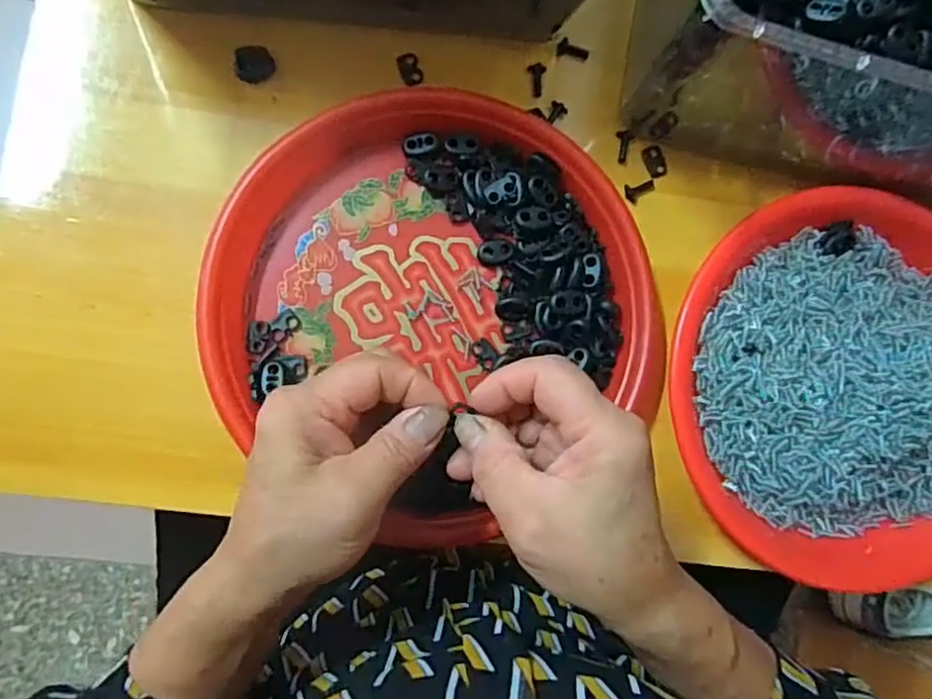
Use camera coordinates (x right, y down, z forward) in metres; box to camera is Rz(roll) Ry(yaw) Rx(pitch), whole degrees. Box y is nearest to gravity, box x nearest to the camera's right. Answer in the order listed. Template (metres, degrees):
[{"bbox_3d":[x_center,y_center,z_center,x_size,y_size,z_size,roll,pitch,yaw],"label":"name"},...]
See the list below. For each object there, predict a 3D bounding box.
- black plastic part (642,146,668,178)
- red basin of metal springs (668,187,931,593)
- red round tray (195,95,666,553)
[{"bbox_3d":[0.115,-0.114,0.384,0.013,0.004,0.019,-17,88,-9],"label":"black plastic part"},{"bbox_3d":[0.228,0.021,0.369,0.225,0.043,0.216,1,86,-8],"label":"red basin of metal springs"},{"bbox_3d":[-0.013,-0.023,0.349,0.253,0.030,0.229,35,82,-4],"label":"red round tray"}]

